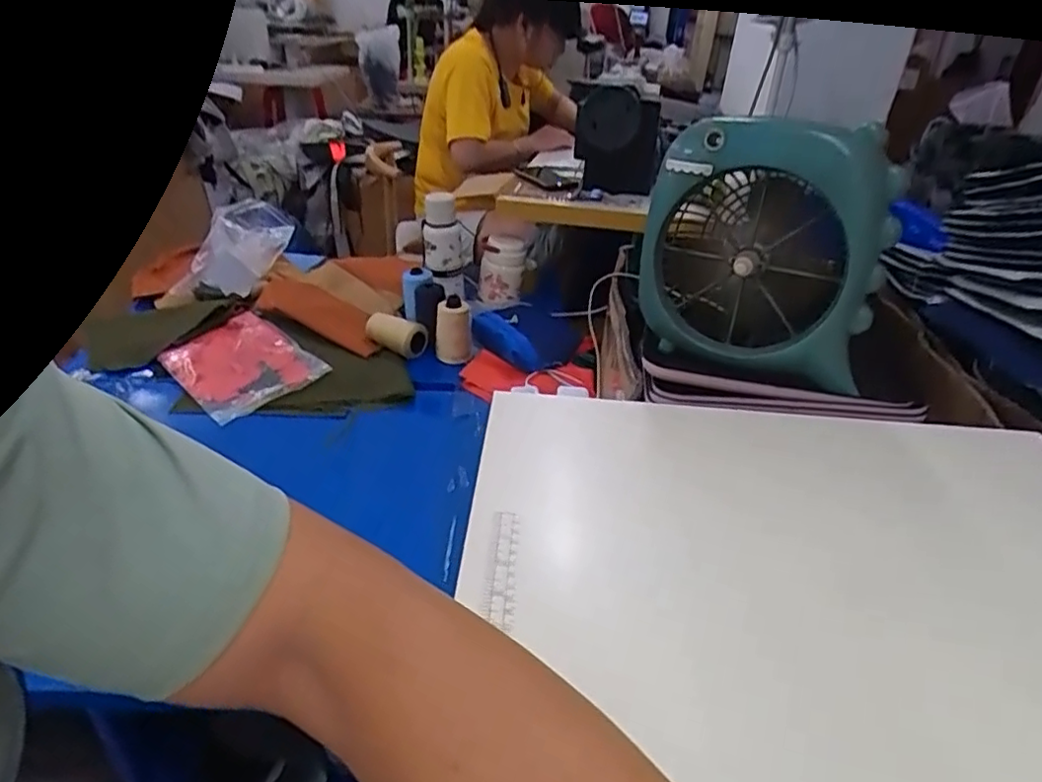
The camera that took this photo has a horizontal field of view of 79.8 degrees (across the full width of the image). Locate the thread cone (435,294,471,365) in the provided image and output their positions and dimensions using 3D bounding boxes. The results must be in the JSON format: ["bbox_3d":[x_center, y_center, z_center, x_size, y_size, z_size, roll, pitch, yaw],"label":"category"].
[{"bbox_3d":[-0.120,-0.106,1.111,0.065,0.103,0.059,-2,32,-10],"label":"thread cone"}]

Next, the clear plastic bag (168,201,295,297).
[{"bbox_3d":[-0.609,-0.307,1.337,0.146,0.090,0.310,7,46,4],"label":"clear plastic bag"}]

